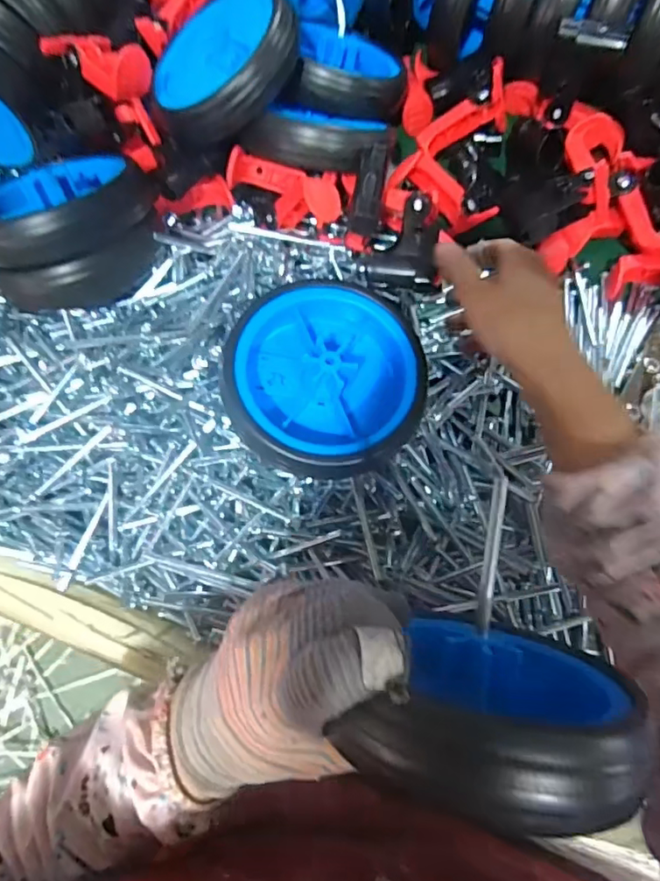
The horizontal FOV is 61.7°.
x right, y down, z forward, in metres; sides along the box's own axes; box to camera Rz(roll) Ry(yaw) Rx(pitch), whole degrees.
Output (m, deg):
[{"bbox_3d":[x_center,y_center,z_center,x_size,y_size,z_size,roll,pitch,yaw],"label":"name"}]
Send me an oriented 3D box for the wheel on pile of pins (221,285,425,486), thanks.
[{"bbox_3d":[-0.003,-0.040,0.364,0.123,0.043,0.126,-1,72,-1],"label":"wheel on pile of pins"}]

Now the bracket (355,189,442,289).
[{"bbox_3d":[0.060,-0.161,0.459,0.065,0.040,0.069,2,78,0],"label":"bracket"}]

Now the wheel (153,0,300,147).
[{"bbox_3d":[-0.096,-0.307,0.454,0.125,0.041,0.125,-50,56,3],"label":"wheel"}]

